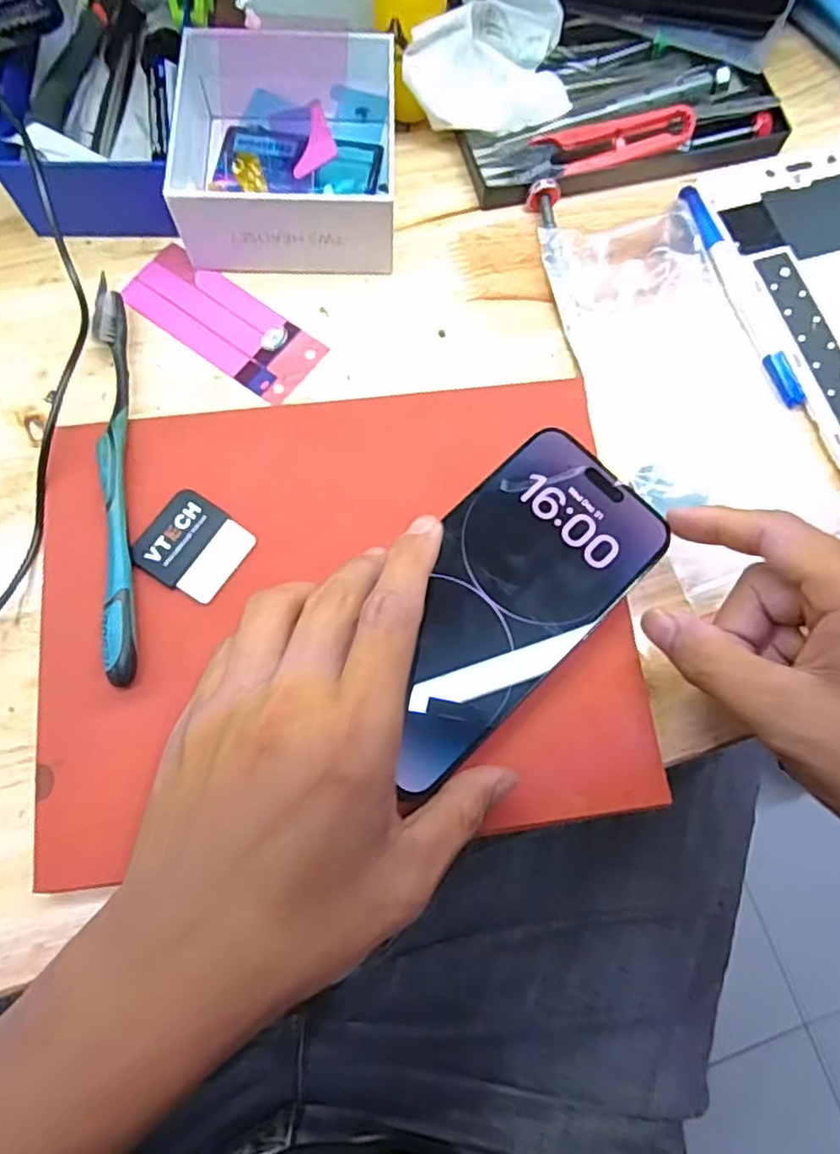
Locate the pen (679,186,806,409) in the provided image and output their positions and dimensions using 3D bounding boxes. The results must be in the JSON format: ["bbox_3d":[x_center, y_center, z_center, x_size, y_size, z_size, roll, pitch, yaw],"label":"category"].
[{"bbox_3d":[0.162,-0.144,0.325,0.013,0.006,0.130,-18,77,-6],"label":"pen"}]

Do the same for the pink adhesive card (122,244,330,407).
[{"bbox_3d":[-0.097,-0.126,0.318,0.100,0.004,0.040,35,76,6],"label":"pink adhesive card"}]

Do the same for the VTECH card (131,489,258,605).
[{"bbox_3d":[-0.097,-0.012,0.278,0.041,0.006,0.039,34,77,7],"label":"VTECH card"}]

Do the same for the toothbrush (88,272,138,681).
[{"bbox_3d":[-0.133,-0.046,0.282,0.013,0.014,0.185,-8,76,-3],"label":"toothbrush"}]

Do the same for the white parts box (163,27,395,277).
[{"bbox_3d":[-0.063,-0.212,0.318,0.104,0.045,0.118,-2,76,-2],"label":"white parts box"}]

